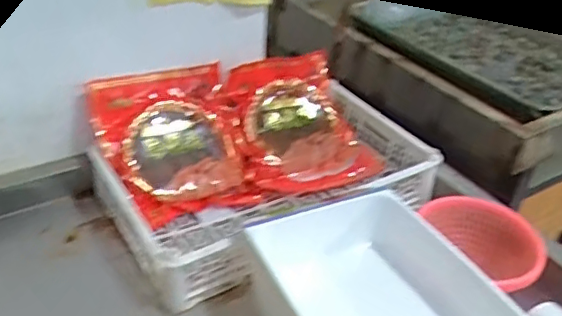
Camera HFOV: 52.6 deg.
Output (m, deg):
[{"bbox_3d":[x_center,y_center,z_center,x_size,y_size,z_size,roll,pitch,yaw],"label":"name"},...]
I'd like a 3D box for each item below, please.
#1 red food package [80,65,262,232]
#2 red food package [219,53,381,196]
[{"bbox_3d":[-0.158,-0.020,0.847,0.202,0.041,0.219,-14,77,-26],"label":"red food package"},{"bbox_3d":[0.028,-0.054,0.937,0.213,0.082,0.230,-11,77,-24],"label":"red food package"}]

